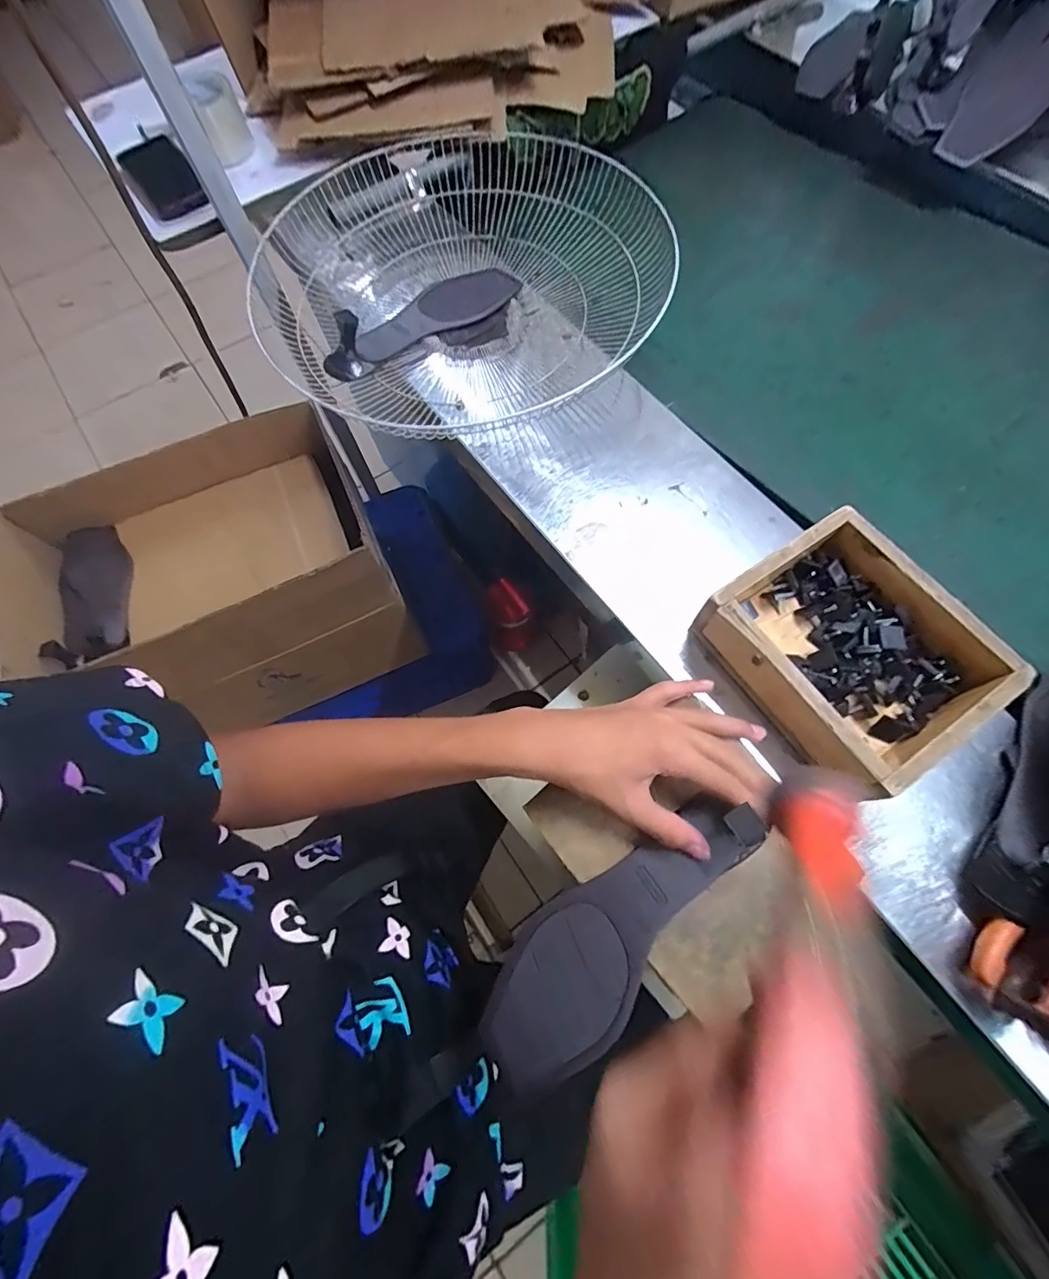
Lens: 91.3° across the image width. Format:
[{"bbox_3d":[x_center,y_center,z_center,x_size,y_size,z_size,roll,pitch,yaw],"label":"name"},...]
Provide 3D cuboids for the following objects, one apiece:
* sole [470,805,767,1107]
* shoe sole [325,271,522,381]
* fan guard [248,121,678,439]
[{"bbox_3d":[0.064,0.191,0.341,0.224,0.015,0.074,-41,72,-8],"label":"sole"},{"bbox_3d":[-0.118,-0.369,0.568,0.249,0.052,0.085,-41,73,-14],"label":"shoe sole"},{"bbox_3d":[-0.091,-0.434,0.603,0.407,0.113,0.411,0,68,1],"label":"fan guard"}]

